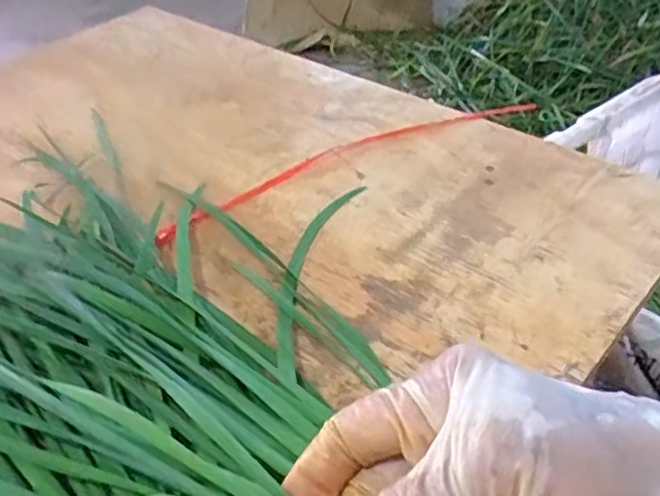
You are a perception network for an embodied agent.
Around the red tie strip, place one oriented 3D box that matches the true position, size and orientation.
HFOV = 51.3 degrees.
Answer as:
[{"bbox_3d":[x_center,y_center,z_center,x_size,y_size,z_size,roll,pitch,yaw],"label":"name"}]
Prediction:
[{"bbox_3d":[0.018,-0.066,0.512,0.321,0.006,0.049,-24,45,-23],"label":"red tie strip"}]

